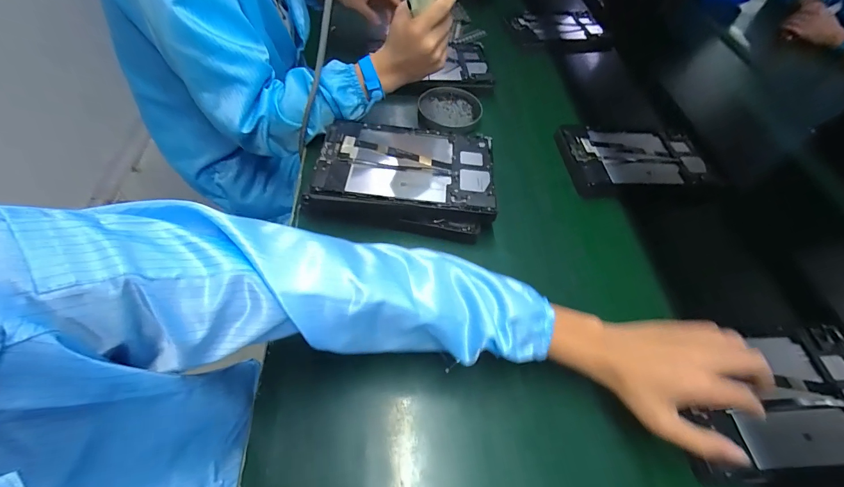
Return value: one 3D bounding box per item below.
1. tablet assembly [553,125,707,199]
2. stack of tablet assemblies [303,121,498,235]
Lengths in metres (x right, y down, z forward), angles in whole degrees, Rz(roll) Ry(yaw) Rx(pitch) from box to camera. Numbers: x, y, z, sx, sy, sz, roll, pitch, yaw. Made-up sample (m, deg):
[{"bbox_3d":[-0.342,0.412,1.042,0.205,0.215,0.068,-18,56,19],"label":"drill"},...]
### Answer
[{"bbox_3d":[0.368,-0.152,0.625,0.249,0.027,0.150,-6,54,-8],"label":"tablet assembly"},{"bbox_3d":[-0.027,-0.096,0.525,0.254,0.057,0.165,3,53,-1],"label":"stack of tablet assemblies"}]

